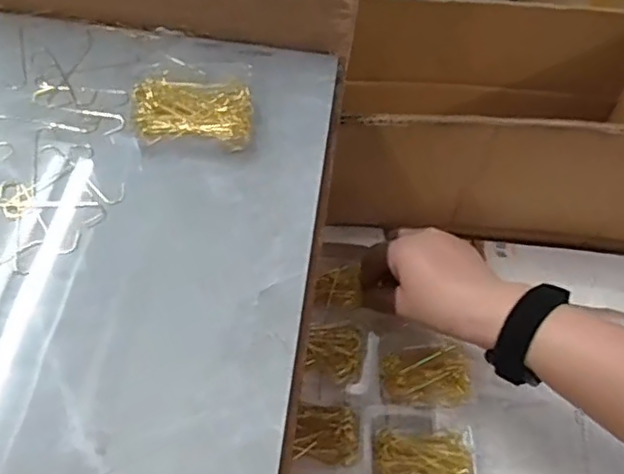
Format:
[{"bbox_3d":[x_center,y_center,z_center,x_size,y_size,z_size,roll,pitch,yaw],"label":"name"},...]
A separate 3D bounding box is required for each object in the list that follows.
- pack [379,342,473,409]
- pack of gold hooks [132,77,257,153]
[{"bbox_3d":[0.095,0.110,0.513,0.075,0.018,0.052,5,58,0],"label":"pack"},{"bbox_3d":[-0.072,-0.075,0.379,0.071,0.018,0.040,4,58,-1],"label":"pack of gold hooks"}]

